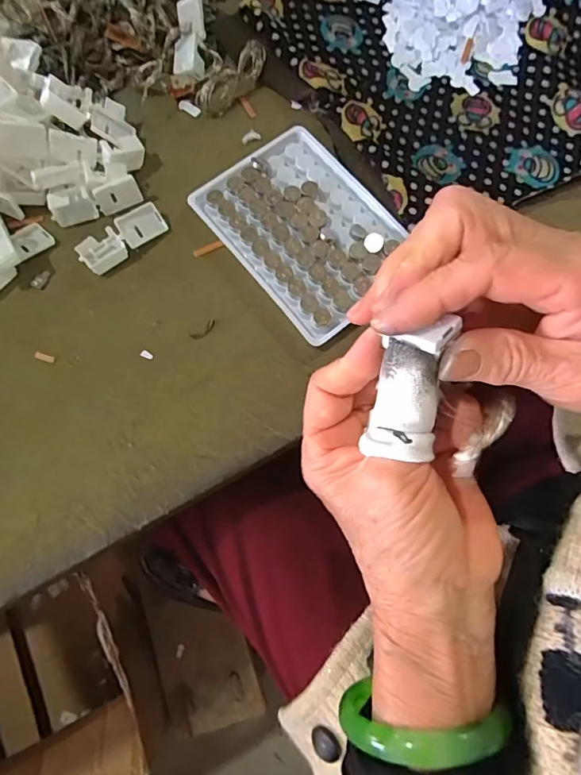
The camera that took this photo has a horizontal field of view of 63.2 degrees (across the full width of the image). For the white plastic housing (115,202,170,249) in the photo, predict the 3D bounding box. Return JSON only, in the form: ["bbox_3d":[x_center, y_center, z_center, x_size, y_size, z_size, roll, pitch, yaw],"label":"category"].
[{"bbox_3d":[-0.093,-0.102,0.294,0.027,0.012,0.018,-35,78,-10],"label":"white plastic housing"}]

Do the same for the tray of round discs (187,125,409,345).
[{"bbox_3d":[0.009,-0.101,0.294,0.093,0.010,0.127,-38,78,-11],"label":"tray of round discs"}]

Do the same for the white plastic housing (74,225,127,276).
[{"bbox_3d":[-0.116,-0.084,0.291,0.026,0.010,0.019,-39,78,-11],"label":"white plastic housing"}]

